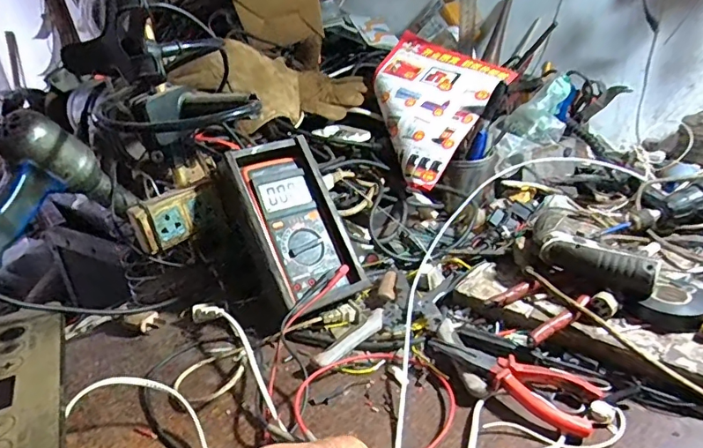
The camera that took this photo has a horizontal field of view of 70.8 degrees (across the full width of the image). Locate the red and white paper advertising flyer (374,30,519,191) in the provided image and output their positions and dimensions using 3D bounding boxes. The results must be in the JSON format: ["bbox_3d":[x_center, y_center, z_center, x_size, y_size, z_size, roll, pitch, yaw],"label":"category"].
[{"bbox_3d":[0.107,-0.193,0.788,0.208,0.032,0.296,25,62,27],"label":"red and white paper advertising flyer"}]

